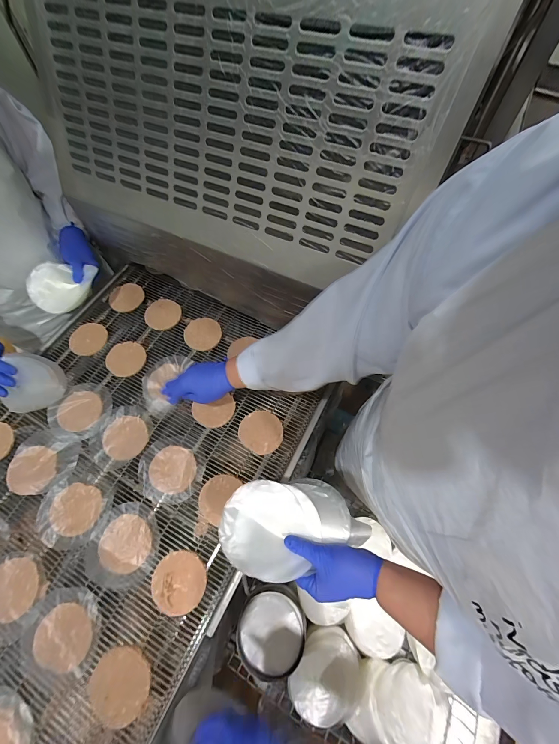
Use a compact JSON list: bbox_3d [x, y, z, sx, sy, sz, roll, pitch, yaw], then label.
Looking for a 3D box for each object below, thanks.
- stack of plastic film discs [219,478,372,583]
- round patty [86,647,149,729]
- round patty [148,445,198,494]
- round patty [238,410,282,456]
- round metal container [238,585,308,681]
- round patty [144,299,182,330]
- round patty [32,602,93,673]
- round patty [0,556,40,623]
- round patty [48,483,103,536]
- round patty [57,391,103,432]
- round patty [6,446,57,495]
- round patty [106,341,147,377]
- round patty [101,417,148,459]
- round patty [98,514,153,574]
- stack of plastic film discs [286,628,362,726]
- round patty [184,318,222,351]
[{"bbox_3d":[0.019,0.224,0.409,0.203,0.024,0.123,-3,65,0],"label":"stack of plastic film discs"},{"bbox_3d":[-0.228,0.447,0.401,0.082,0.006,0.076,-1,65,1],"label":"round patty"},{"bbox_3d":[-0.198,0.181,0.523,0.085,0.006,0.080,-1,65,1],"label":"round patty"},{"bbox_3d":[-0.035,0.116,0.546,0.083,0.013,0.080,-1,65,1],"label":"round patty"},{"bbox_3d":[-0.015,0.573,0.625,0.139,0.085,0.128,0,62,0],"label":"round metal container"},{"bbox_3d":[-0.277,-0.138,0.670,0.083,0.008,0.081,-1,65,1],"label":"round patty"},{"bbox_3d":[-0.326,0.398,0.423,0.085,0.004,0.077,4,66,4],"label":"round patty"},{"bbox_3d":[-0.434,0.350,0.454,0.087,0.004,0.082,-1,65,1],"label":"round patty"},{"bbox_3d":[-0.362,0.242,0.498,0.088,0.004,0.079,9,66,6],"label":"round patty"},{"bbox_3d":[-0.411,0.080,0.575,0.085,0.007,0.082,-1,65,1],"label":"round patty"},{"bbox_3d":[-0.462,0.183,0.526,0.086,0.014,0.083,-1,65,1],"label":"round patty"},{"bbox_3d":[-0.341,-0.031,0.624,0.083,0.005,0.082,-1,65,1],"label":"round patty"},{"bbox_3d":[-0.303,0.128,0.552,0.085,0.004,0.082,-1,65,1],"label":"round patty"},{"bbox_3d":[-0.258,0.288,0.472,0.084,0.005,0.081,-1,65,1],"label":"round patty"},{"bbox_3d":[0.098,0.635,0.582,0.125,0.035,0.152,26,65,13],"label":"stack of plastic film discs"},{"bbox_3d":[-0.177,-0.090,0.647,0.083,0.006,0.085,-1,65,1],"label":"round patty"}]

